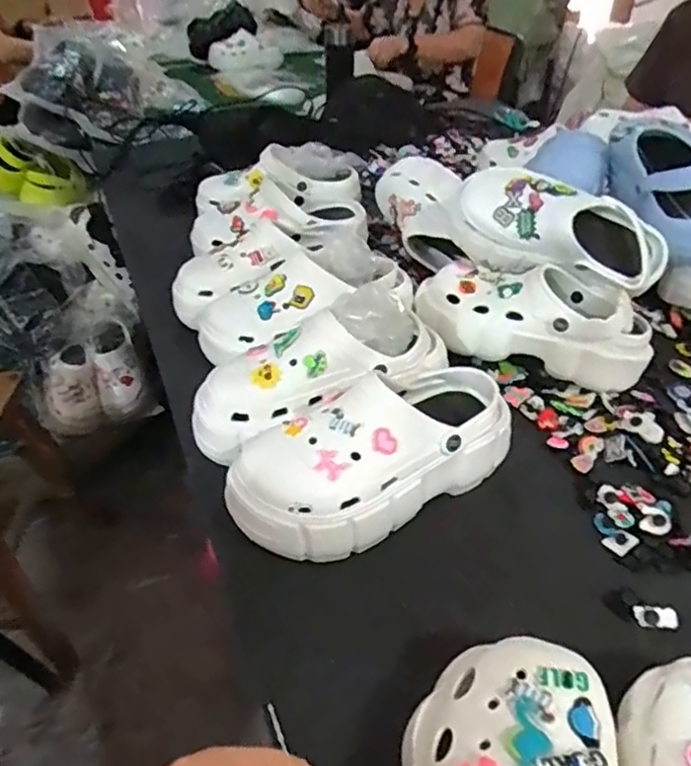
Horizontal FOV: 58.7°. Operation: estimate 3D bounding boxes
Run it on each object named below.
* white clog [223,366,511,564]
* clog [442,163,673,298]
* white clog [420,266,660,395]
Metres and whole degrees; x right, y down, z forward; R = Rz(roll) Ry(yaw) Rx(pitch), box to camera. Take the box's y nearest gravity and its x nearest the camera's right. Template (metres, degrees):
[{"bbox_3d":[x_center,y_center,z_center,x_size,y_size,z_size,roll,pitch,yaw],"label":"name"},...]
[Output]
[{"bbox_3d":[0.028,0.060,0.534,0.255,0.101,0.102,-18,43,-19],"label":"white clog"},{"bbox_3d":[0.241,-0.180,0.712,0.255,0.100,0.094,14,42,16],"label":"clog"},{"bbox_3d":[0.211,-0.078,0.709,0.262,0.083,0.111,12,42,14],"label":"white clog"}]

